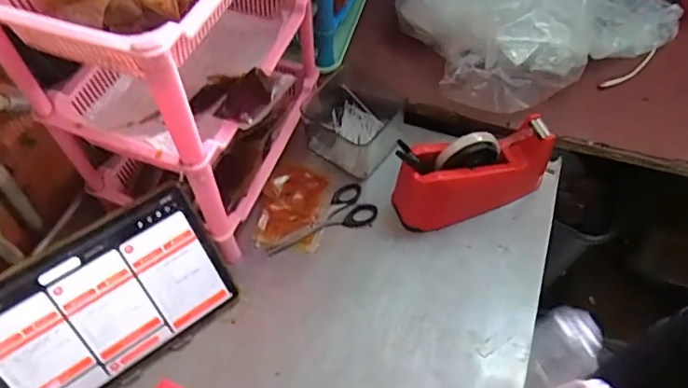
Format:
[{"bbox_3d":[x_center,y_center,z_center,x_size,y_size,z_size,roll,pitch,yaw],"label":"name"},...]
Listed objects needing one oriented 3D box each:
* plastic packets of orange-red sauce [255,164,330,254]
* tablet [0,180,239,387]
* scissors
[{"bbox_3d":[-0.069,0.016,0.715,0.083,0.029,0.120,5,55,6],"label":"plastic packets of orange-red sauce"},{"bbox_3d":[-0.255,0.120,0.565,0.253,0.174,0.013,-35,26,-22],"label":"tablet"},{"bbox_3d":[-0.036,0.034,0.707,0.154,0.011,0.067,-18,56,-10],"label":"scissors"}]

